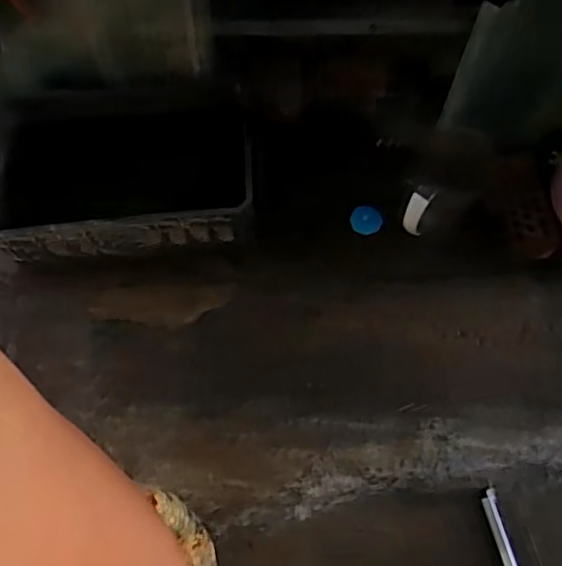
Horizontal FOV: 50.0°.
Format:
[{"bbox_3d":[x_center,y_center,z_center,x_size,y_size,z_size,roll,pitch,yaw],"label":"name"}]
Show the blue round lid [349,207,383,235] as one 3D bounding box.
[{"bbox_3d":[0.194,-0.144,1.381,0.069,0.011,0.065,-1,83,6],"label":"blue round lid"}]

